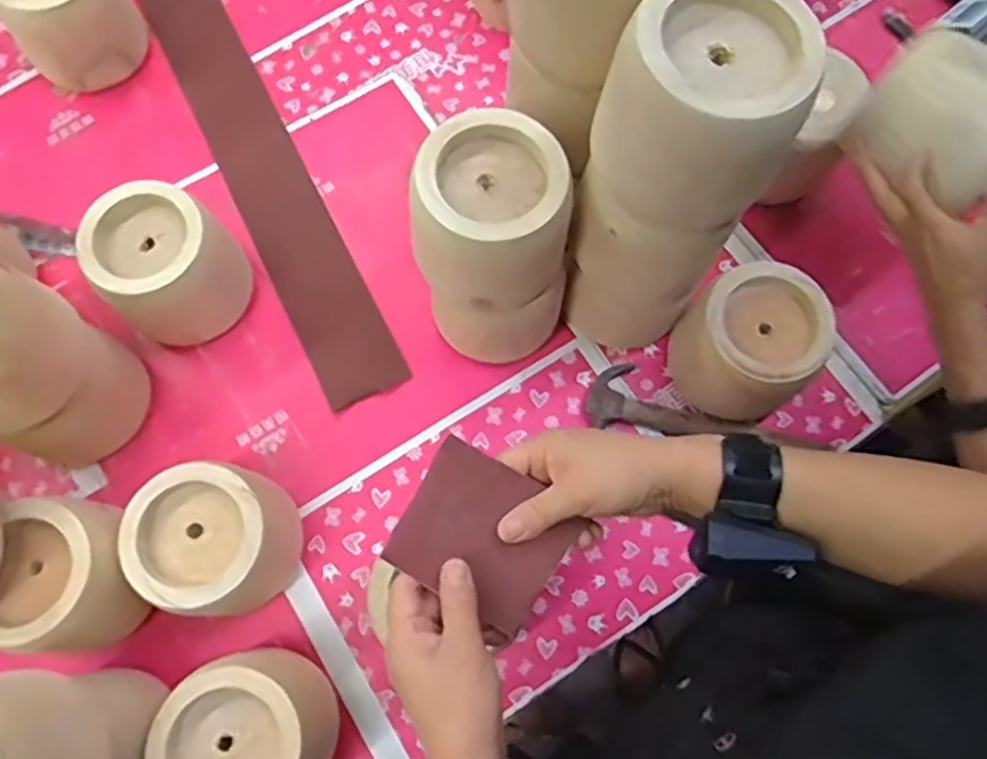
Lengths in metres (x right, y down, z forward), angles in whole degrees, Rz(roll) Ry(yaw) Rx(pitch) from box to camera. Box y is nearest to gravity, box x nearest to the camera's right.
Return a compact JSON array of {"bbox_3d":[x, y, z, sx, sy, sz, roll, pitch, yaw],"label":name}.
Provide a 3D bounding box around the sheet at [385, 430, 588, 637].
[{"bbox_3d":[-0.006,0.101,0.473,0.103,0.006,0.089,32,81,-1],"label":"sheet"}]

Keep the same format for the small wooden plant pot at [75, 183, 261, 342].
[{"bbox_3d":[-0.326,-0.111,0.752,0.126,0.141,0.133,-42,78,-12],"label":"small wooden plant pot"}]

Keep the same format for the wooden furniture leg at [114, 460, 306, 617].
[{"bbox_3d":[-0.260,0.149,0.681,0.137,0.136,0.128,-4,74,-1],"label":"wooden furniture leg"}]

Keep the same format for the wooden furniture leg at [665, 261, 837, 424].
[{"bbox_3d":[0.258,-0.035,0.738,0.122,0.142,0.121,0,74,1],"label":"wooden furniture leg"}]

